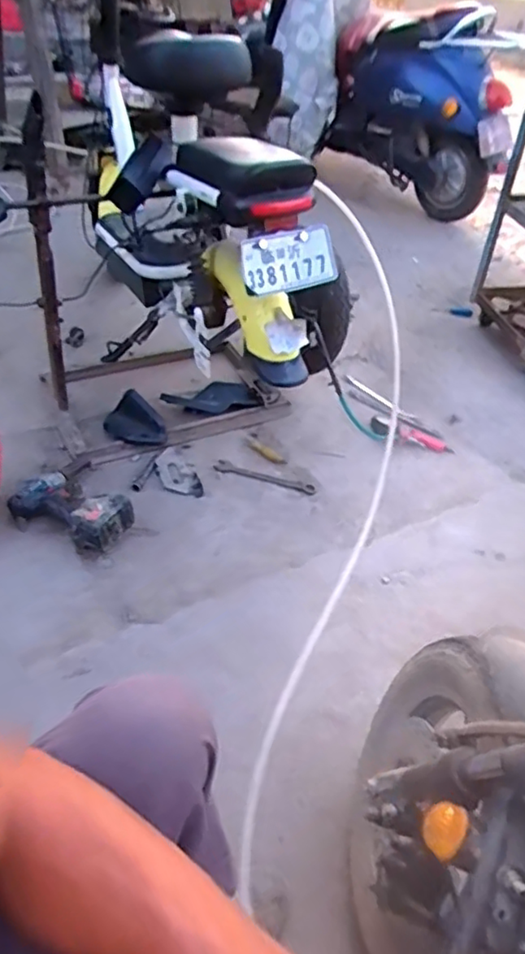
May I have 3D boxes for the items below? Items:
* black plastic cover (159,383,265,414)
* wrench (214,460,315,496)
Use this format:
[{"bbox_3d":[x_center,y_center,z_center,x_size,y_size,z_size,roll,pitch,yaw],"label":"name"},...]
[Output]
[{"bbox_3d":[-0.140,-0.207,1.671,0.259,0.041,0.106,0,41,-8],"label":"black plastic cover"},{"bbox_3d":[0.006,0.002,1.486,0.236,0.013,0.041,14,41,8],"label":"wrench"}]

